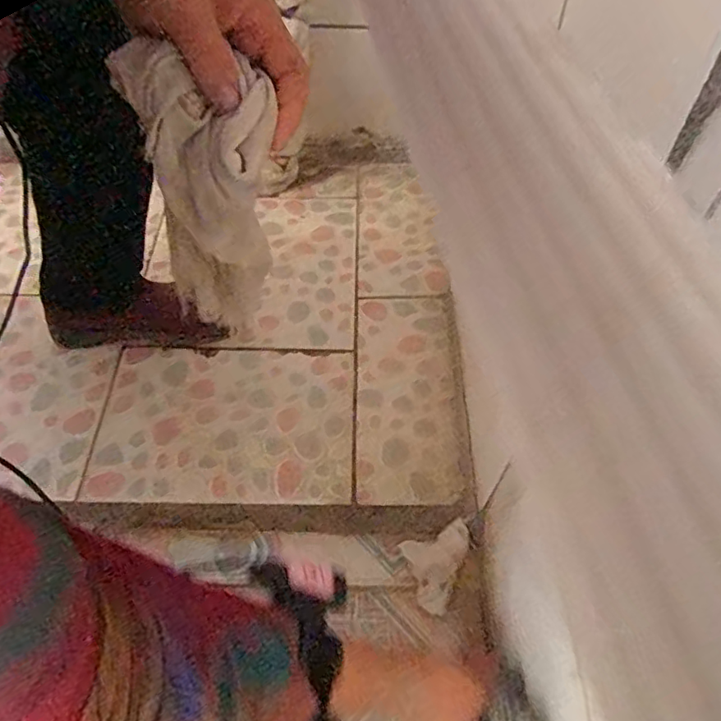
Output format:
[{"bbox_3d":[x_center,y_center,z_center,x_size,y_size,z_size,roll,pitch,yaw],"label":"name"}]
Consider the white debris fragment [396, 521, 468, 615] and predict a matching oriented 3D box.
[{"bbox_3d":[0.083,0.206,0.573,0.068,0.013,0.073,-16,55,-10],"label":"white debris fragment"}]

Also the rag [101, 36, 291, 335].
[{"bbox_3d":[-0.091,-0.089,0.369,0.100,0.199,0.057,26,60,7],"label":"rag"}]

